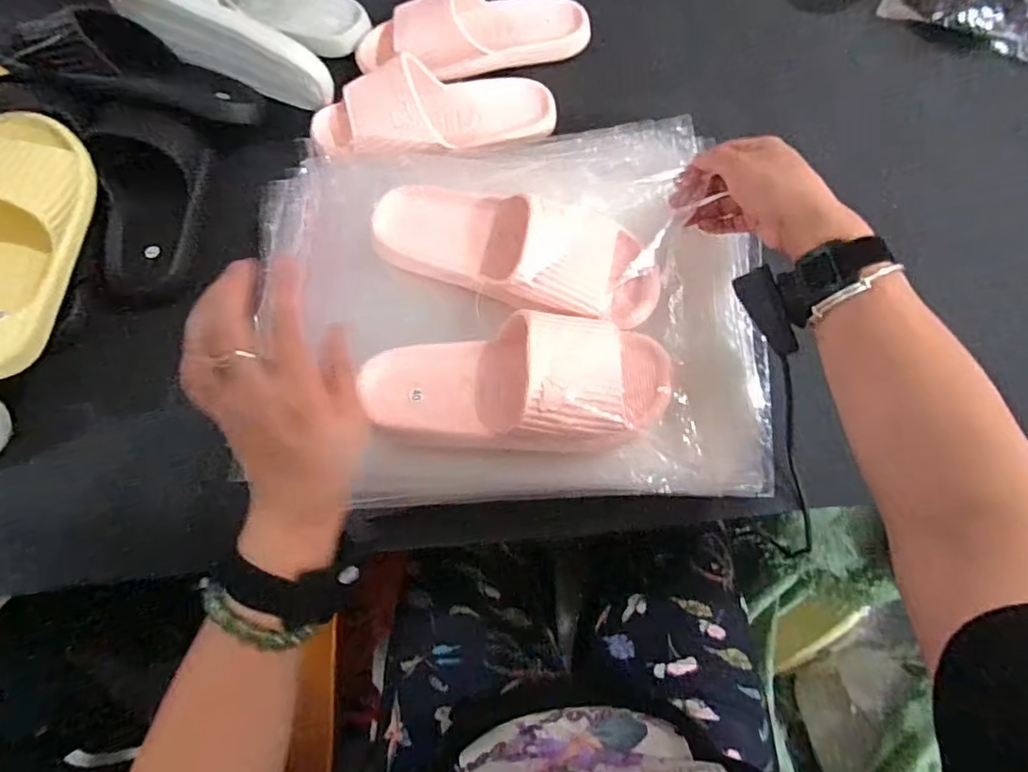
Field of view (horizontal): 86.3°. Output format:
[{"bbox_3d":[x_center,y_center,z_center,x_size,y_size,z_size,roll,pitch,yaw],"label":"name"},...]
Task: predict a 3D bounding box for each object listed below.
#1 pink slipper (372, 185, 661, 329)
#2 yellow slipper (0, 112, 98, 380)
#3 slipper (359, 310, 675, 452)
[{"bbox_3d":[-0.001,-0.118,0.478,0.251,0.060,0.103,16,72,8],"label":"pink slipper"},{"bbox_3d":[-0.451,-0.137,0.485,0.088,0.079,0.258,-3,71,1],"label":"yellow slipper"},{"bbox_3d":[-0.001,-0.005,0.436,0.251,0.064,0.095,1,71,3],"label":"slipper"}]

